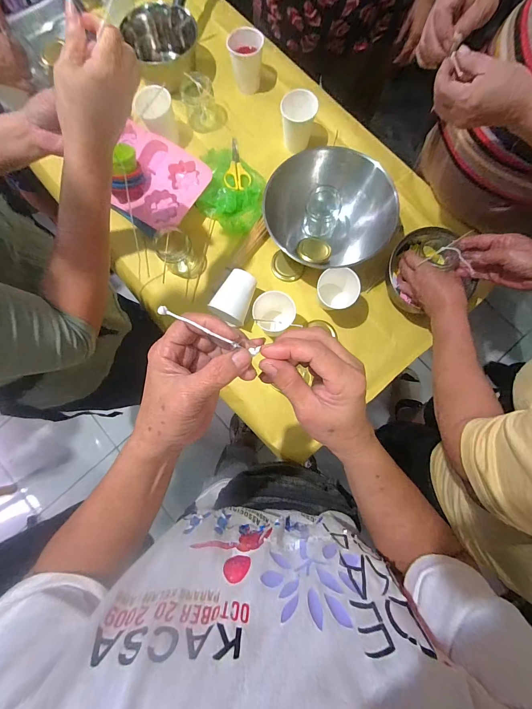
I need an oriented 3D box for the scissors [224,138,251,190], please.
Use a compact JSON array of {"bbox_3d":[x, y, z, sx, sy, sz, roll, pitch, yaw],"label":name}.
[{"bbox_3d":[-0.066,-0.402,0.643,0.052,0.018,0.134,-10,79,-1],"label":"scissors"}]

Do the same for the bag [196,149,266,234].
[{"bbox_3d":[-0.067,-0.339,0.624,0.134,0.039,0.181,2,79,1],"label":"bag"}]

